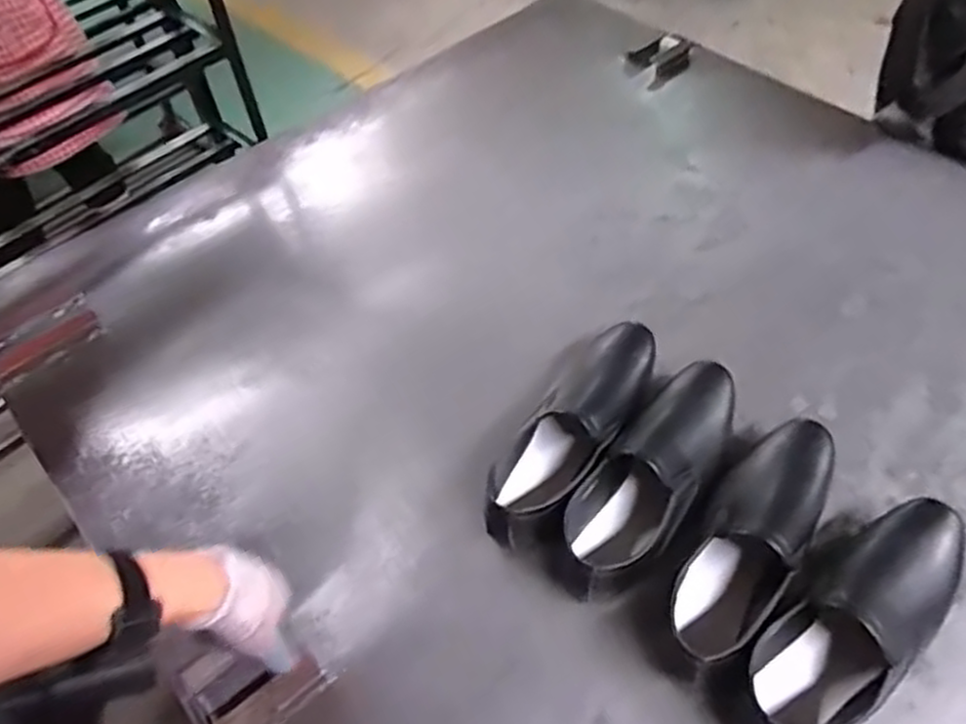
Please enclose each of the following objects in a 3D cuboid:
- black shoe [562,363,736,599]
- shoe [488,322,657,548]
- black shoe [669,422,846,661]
[{"bbox_3d":[0.178,0.109,0.740,0.093,0.074,0.293,31,60,24],"label":"black shoe"},{"bbox_3d":[0.100,0.061,0.775,0.095,0.082,0.293,27,59,22],"label":"shoe"},{"bbox_3d":[0.258,0.160,0.694,0.094,0.072,0.279,29,59,23],"label":"black shoe"}]

